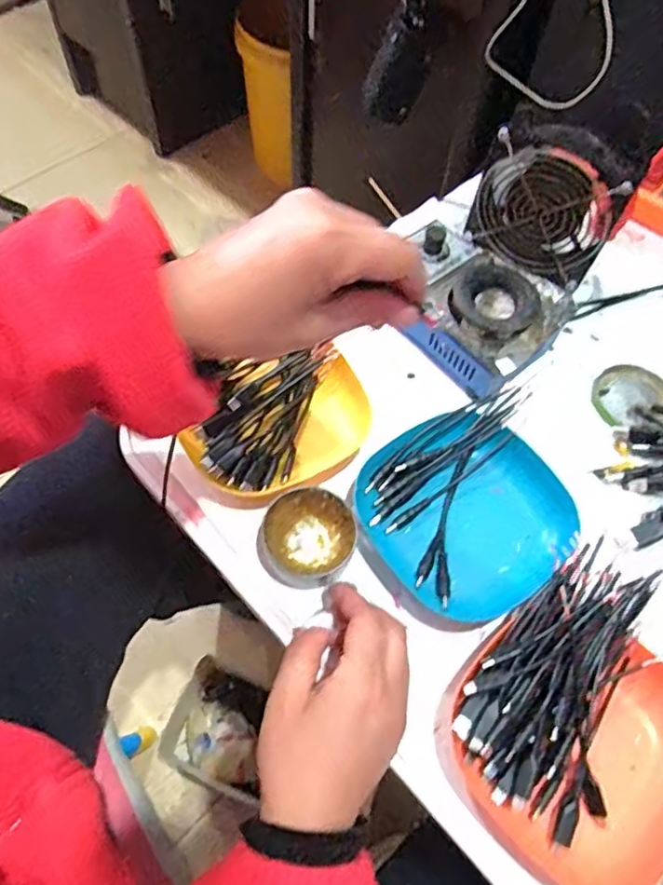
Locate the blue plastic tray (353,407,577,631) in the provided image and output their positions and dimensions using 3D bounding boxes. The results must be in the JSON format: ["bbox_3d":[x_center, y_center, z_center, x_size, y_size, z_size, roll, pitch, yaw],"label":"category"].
[{"bbox_3d":[0.095,0.048,0.441,0.131,0.026,0.135,-30,66,-17],"label":"blue plastic tray"}]

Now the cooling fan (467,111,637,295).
[{"bbox_3d":[0.185,-0.205,0.539,0.119,0.110,0.053,33,65,15],"label":"cooling fan"}]

